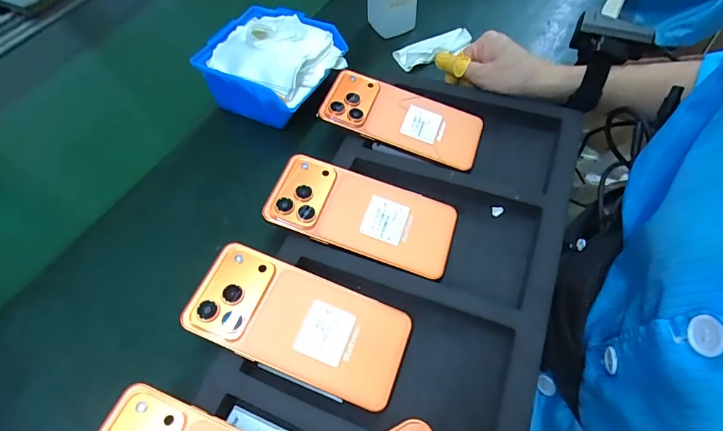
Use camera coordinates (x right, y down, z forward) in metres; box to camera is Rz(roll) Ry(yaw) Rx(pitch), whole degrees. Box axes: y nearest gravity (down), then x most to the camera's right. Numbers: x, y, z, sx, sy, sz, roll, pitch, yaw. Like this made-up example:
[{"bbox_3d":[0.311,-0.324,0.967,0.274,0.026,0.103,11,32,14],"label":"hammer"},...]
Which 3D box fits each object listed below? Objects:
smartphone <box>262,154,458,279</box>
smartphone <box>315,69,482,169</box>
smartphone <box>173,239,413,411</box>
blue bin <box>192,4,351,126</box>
[{"bbox_3d":[0.001,-0.002,0.363,0.162,0.009,0.078,19,58,1],"label":"smartphone"},{"bbox_3d":[0.044,-0.103,0.429,0.166,0.009,0.077,22,65,-1],"label":"smartphone"},{"bbox_3d":[-0.047,0.079,0.313,0.162,0.011,0.080,22,59,2],"label":"smartphone"},{"bbox_3d":[-0.096,-0.171,0.470,0.140,0.075,0.121,21,60,19],"label":"blue bin"}]

